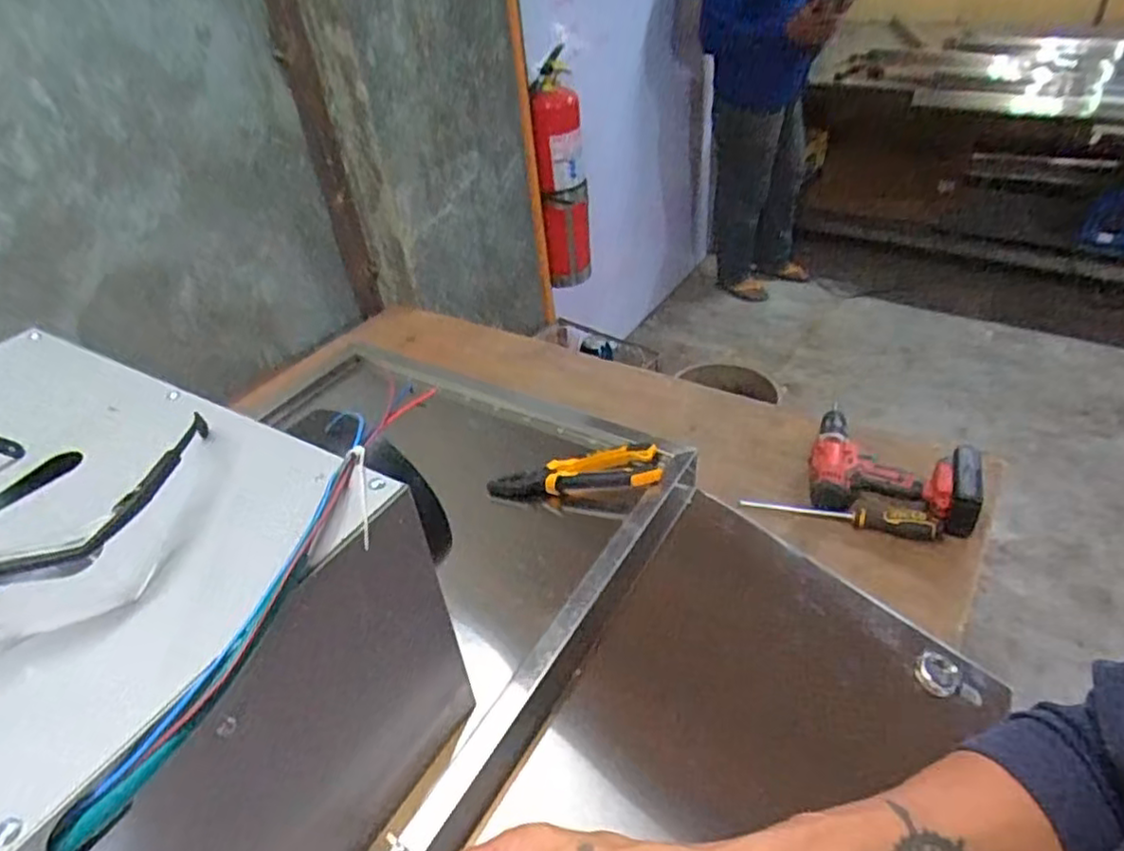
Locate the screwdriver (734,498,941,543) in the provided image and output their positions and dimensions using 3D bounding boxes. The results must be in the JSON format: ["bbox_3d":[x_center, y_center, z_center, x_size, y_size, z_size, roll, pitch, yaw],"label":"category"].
[{"bbox_3d":[0.373,0.115,0.913,0.248,0.033,0.030,10,43,17],"label":"screwdriver"}]

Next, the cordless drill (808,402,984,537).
[{"bbox_3d":[0.458,0.055,0.936,0.209,0.062,0.154,13,44,21],"label":"cordless drill"}]

